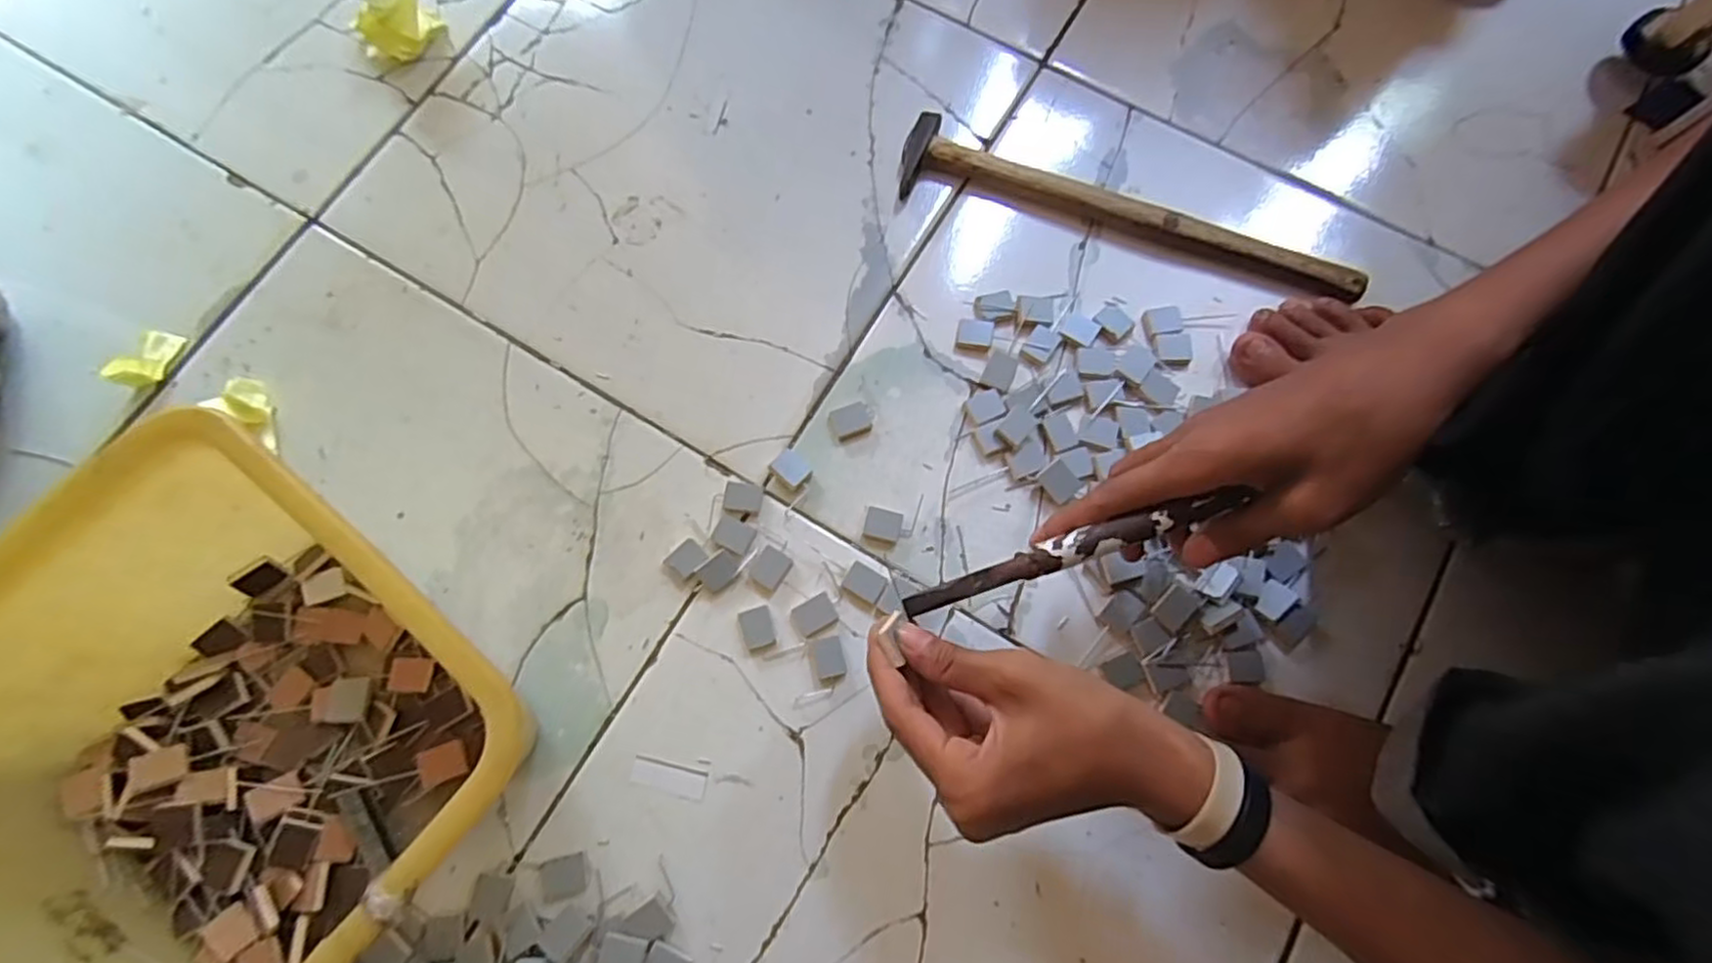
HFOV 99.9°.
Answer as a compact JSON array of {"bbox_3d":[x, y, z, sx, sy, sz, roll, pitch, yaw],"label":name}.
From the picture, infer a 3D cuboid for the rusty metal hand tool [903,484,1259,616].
[{"bbox_3d":[0.099,0.036,0.350,0.160,0.009,0.013,-21,74,16],"label":"rusty metal hand tool"}]

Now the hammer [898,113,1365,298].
[{"bbox_3d":[0.195,-0.198,0.516,0.328,0.021,0.061,15,76,5],"label":"hammer"}]

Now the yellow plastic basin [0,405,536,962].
[{"bbox_3d":[-0.321,0.146,0.375,0.259,0.130,0.264,39,79,11],"label":"yellow plastic basin"}]

